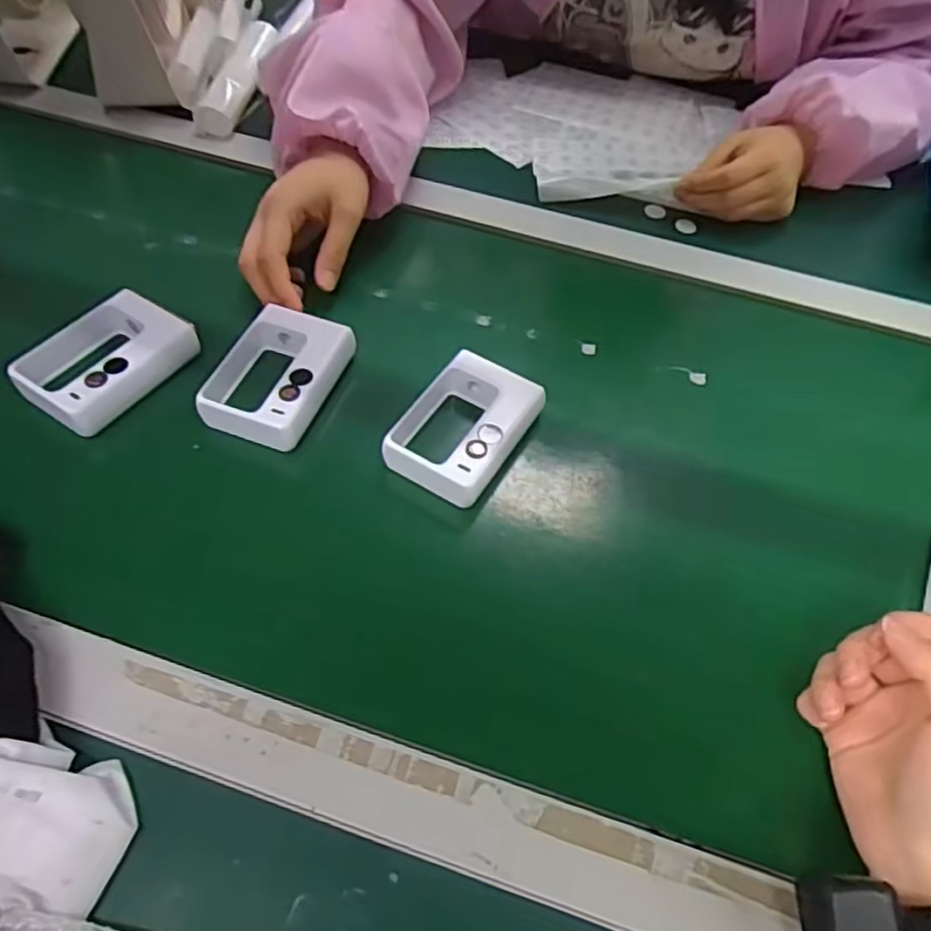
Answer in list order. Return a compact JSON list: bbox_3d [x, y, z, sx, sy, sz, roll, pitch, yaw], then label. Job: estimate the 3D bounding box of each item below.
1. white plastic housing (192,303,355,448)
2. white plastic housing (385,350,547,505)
[{"bbox_3d":[-0.123,-0.060,0.454,0.064,0.029,0.098,19,55,9],"label":"white plastic housing"},{"bbox_3d":[0.000,-0.025,0.439,0.066,0.030,0.097,28,56,15],"label":"white plastic housing"}]

